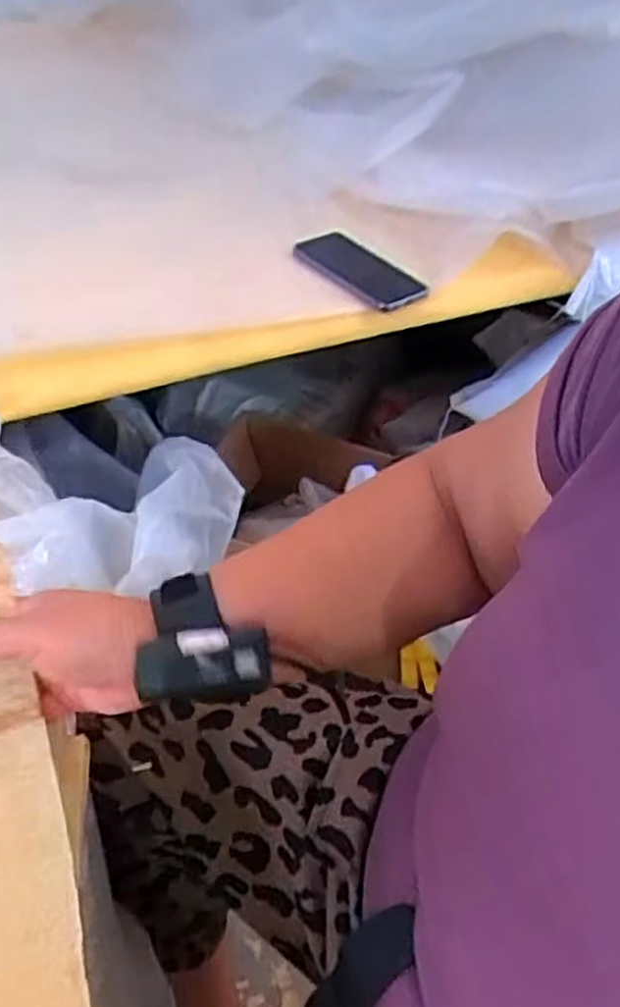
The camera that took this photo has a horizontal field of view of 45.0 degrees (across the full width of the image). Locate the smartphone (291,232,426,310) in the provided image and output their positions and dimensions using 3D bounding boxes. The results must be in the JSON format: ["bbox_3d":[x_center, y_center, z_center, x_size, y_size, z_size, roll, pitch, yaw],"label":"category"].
[{"bbox_3d":[0.056,-0.275,0.879,0.072,0.016,0.174,-36,55,-22],"label":"smartphone"}]

